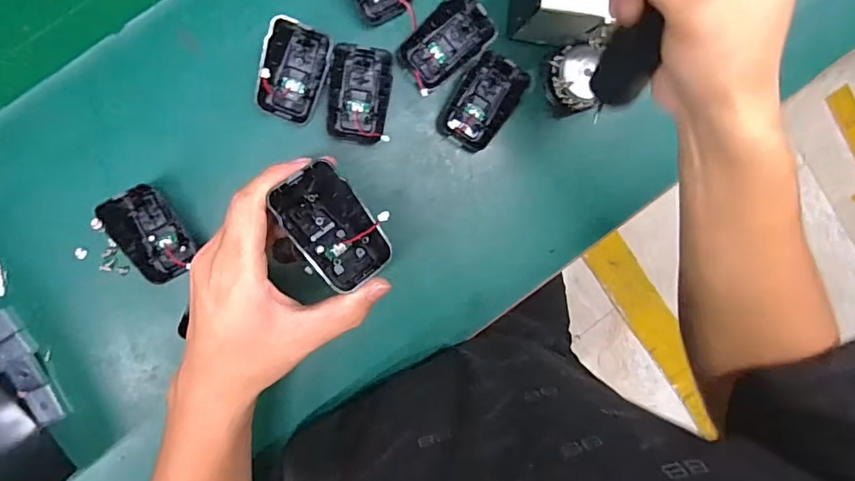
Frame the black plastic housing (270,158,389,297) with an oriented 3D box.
[{"bbox_3d":[-0.053,-0.006,0.293,0.042,0.025,0.066,-39,93,-17],"label":"black plastic housing"}]

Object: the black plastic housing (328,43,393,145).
[{"bbox_3d":[-0.051,-0.110,0.391,0.045,0.018,0.070,5,101,-11],"label":"black plastic housing"}]

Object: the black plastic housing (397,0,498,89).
[{"bbox_3d":[0.016,-0.152,0.397,0.074,0.017,0.043,-40,100,-2],"label":"black plastic housing"}]

